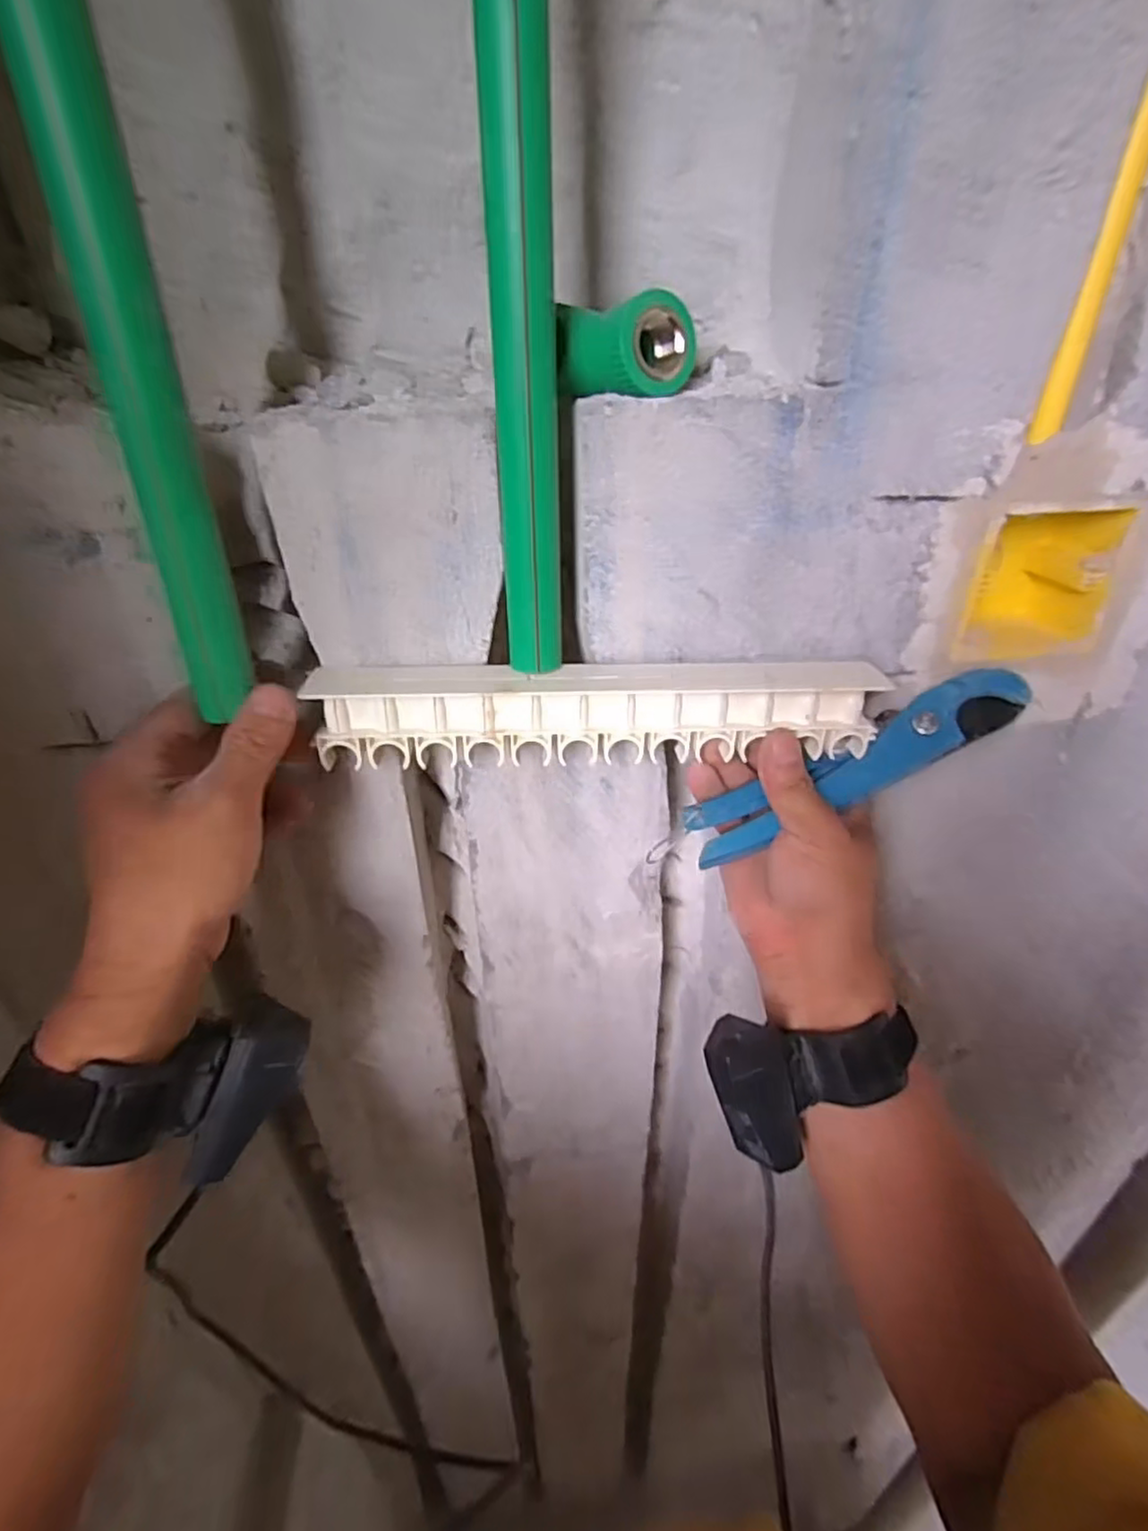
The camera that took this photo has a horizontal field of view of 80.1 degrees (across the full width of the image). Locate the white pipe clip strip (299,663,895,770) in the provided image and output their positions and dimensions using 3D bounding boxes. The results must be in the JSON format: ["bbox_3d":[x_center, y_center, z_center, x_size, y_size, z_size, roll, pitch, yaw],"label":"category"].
[{"bbox_3d":[0.013,-0.026,0.335,0.268,0.047,0.015,-2,32,-4],"label":"white pipe clip strip"}]

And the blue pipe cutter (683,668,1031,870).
[{"bbox_3d":[0.148,0.000,0.358,0.188,0.024,0.034,-25,35,-1],"label":"blue pipe cutter"}]

